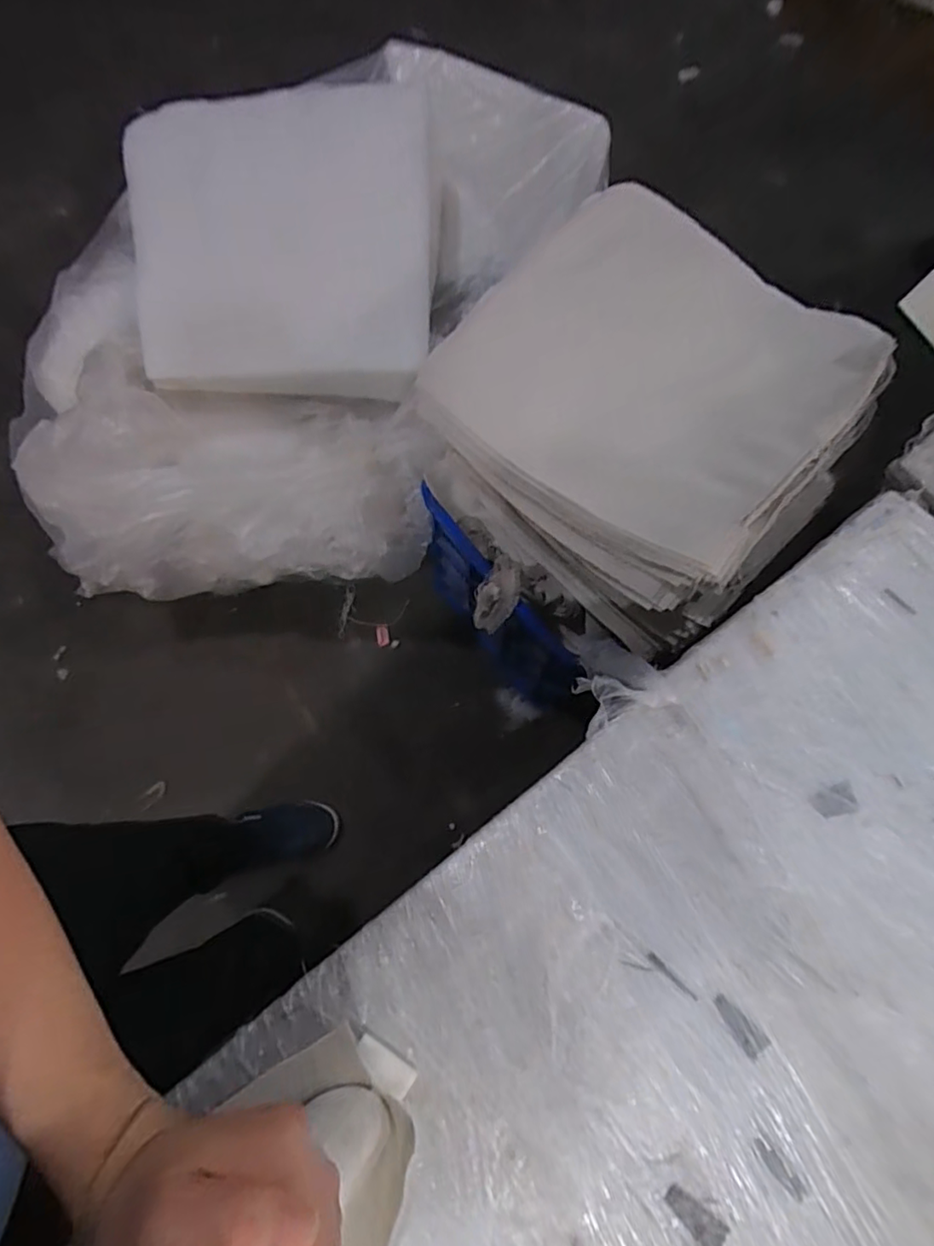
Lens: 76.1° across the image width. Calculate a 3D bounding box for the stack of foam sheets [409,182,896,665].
[{"bbox_3d":[0.250,-0.291,0.872,0.515,0.279,0.451,42,77,13],"label":"stack of foam sheets"}]

